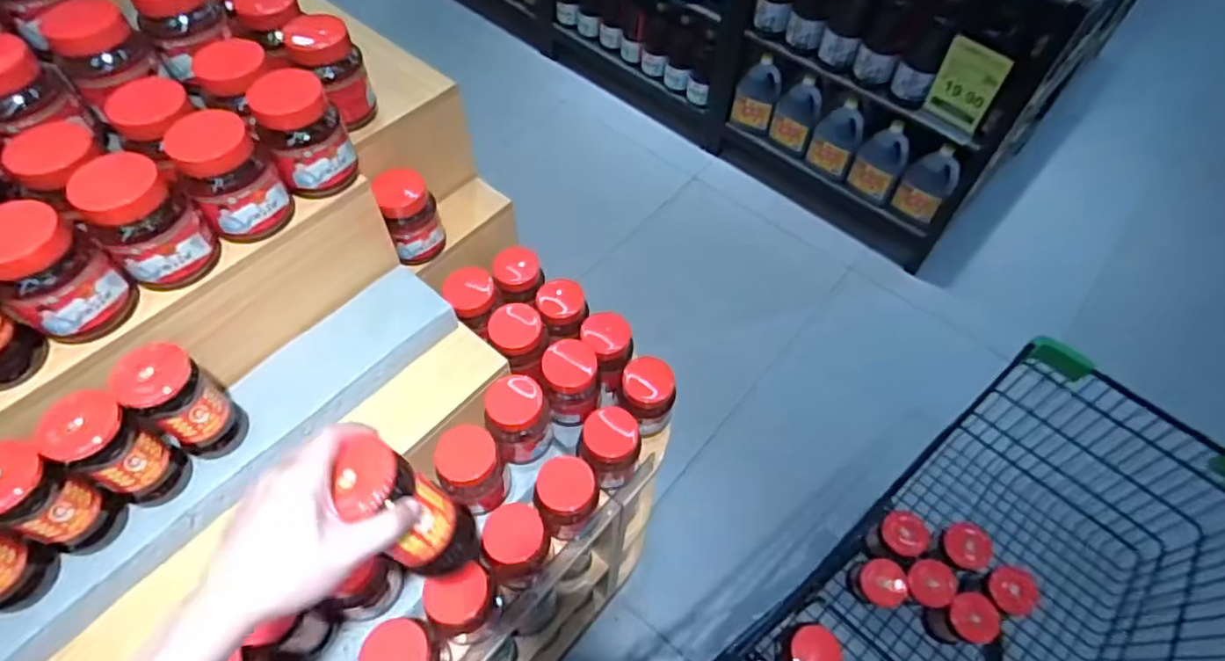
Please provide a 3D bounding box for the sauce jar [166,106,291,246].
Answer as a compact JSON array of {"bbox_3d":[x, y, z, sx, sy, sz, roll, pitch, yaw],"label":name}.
[{"bbox_3d":[-0.383,-0.152,0.654,0.078,0.116,0.070,-32,64,-20],"label":"sauce jar"}]

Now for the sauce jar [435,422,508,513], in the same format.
[{"bbox_3d":[-0.179,0.180,0.821,0.077,0.091,0.084,1,57,-1],"label":"sauce jar"}]

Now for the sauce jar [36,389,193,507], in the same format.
[{"bbox_3d":[-0.483,0.119,0.634,0.066,0.142,0.064,1,57,-1],"label":"sauce jar"}]

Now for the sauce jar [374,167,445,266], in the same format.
[{"bbox_3d":[-0.273,-0.151,0.886,0.069,0.121,0.070,1,57,-1],"label":"sauce jar"}]

